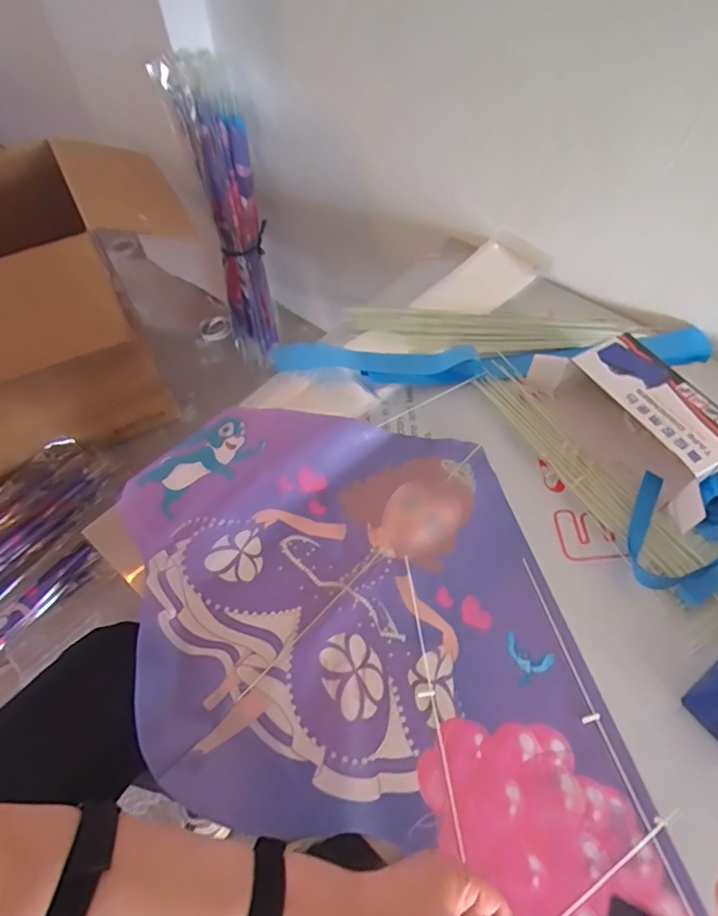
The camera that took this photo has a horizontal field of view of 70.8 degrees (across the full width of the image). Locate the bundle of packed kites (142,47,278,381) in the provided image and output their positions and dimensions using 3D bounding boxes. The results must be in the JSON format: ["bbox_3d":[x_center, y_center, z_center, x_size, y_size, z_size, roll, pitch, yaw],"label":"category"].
[{"bbox_3d":[-0.305,-0.536,1.214,0.161,0.676,0.145,-12,37,-7],"label":"bundle of packed kites"}]

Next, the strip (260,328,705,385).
[{"bbox_3d":[0.199,-0.148,0.746,0.640,0.026,0.067,-3,60,-2],"label":"strip"}]

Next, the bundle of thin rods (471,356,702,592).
[{"bbox_3d":[0.284,-0.005,0.660,0.067,0.028,0.369,-27,63,-15],"label":"bundle of thin rods"}]

